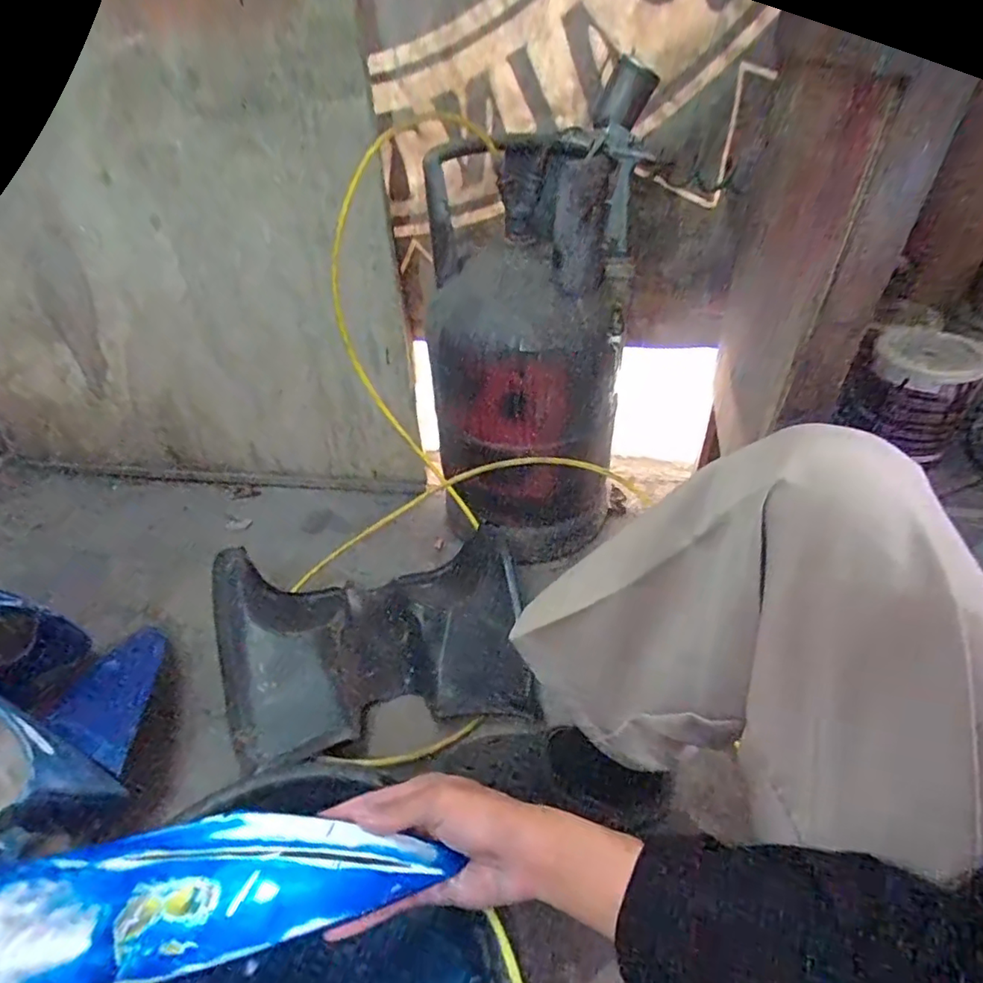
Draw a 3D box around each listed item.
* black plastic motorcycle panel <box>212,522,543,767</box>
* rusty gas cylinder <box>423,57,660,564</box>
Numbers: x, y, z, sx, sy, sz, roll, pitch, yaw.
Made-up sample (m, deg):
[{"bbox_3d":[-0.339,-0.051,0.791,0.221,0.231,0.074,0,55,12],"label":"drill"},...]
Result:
[{"bbox_3d":[-0.163,0.213,0.803,0.413,0.152,0.289,-9,40,-4],"label":"black plastic motorcycle panel"},{"bbox_3d":[0.049,-0.220,0.890,0.279,0.576,0.336,-6,39,0],"label":"rusty gas cylinder"}]

